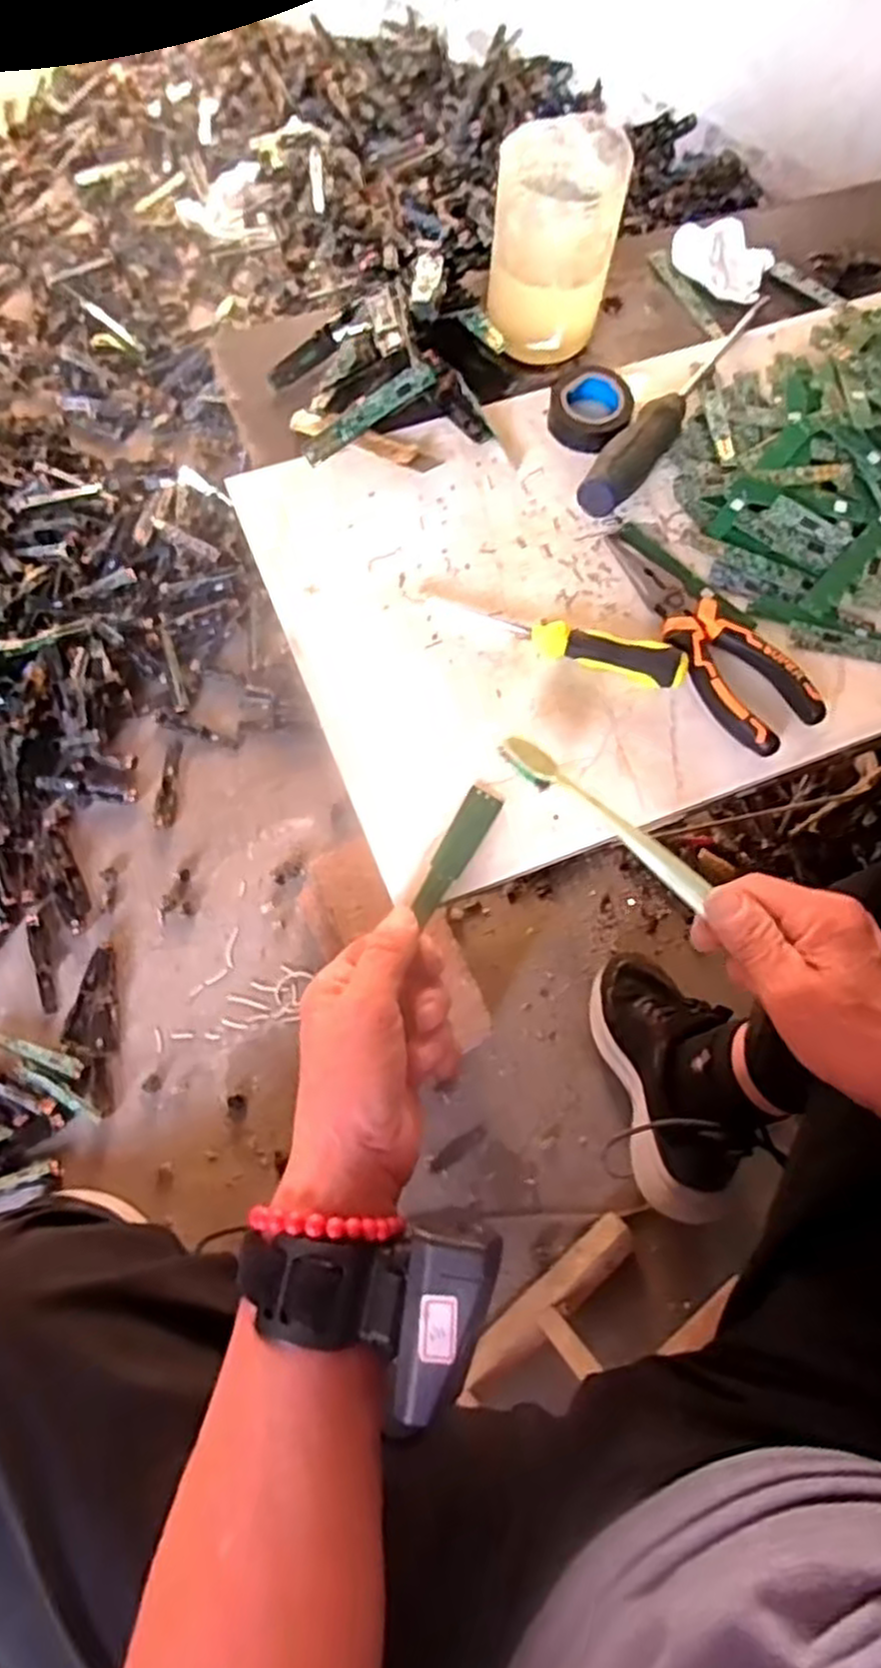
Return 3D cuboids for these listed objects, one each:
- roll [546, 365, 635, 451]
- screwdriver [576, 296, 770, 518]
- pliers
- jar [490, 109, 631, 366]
[{"bbox_3d":[0.095,-0.269,0.499,0.050,0.024,0.056,28,71,8],"label":"roll"},{"bbox_3d":[0.153,-0.281,0.497,0.026,0.030,0.234,32,71,9],"label":"screwdriver"},{"bbox_3d":[0.151,-0.117,0.450,0.050,0.012,0.158,-32,74,-13],"label":"pliers"},{"bbox_3d":[0.070,-0.373,0.496,0.073,0.108,0.077,1,69,-2],"label":"jar"}]

